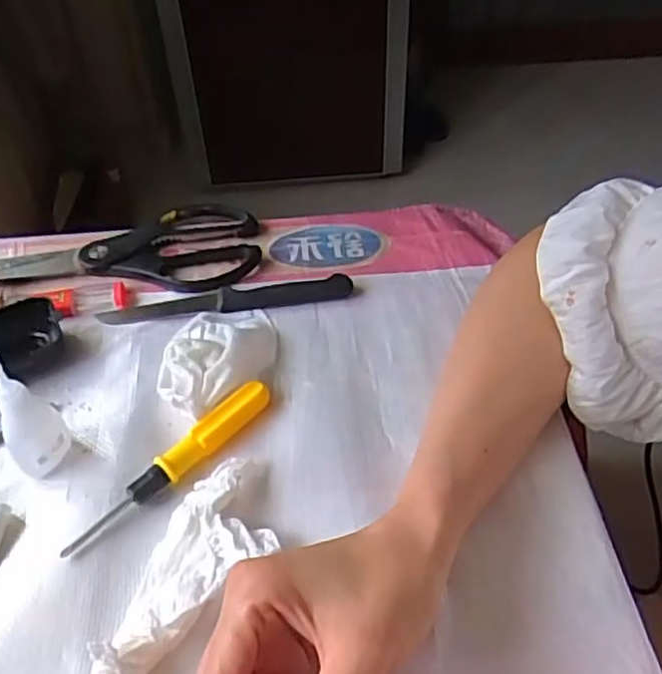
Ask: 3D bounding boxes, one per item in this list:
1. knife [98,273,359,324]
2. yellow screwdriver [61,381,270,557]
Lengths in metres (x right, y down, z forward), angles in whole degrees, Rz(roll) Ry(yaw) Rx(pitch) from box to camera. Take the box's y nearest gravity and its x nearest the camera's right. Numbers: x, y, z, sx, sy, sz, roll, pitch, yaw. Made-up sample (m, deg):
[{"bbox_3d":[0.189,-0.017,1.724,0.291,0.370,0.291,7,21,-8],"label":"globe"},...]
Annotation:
[{"bbox_3d":[-0.073,-0.026,0.499,0.175,0.005,0.022,-9,47,-7],"label":"knife"},{"bbox_3d":[-0.089,0.073,0.405,0.018,0.014,0.141,32,55,28],"label":"yellow screwdriver"}]

